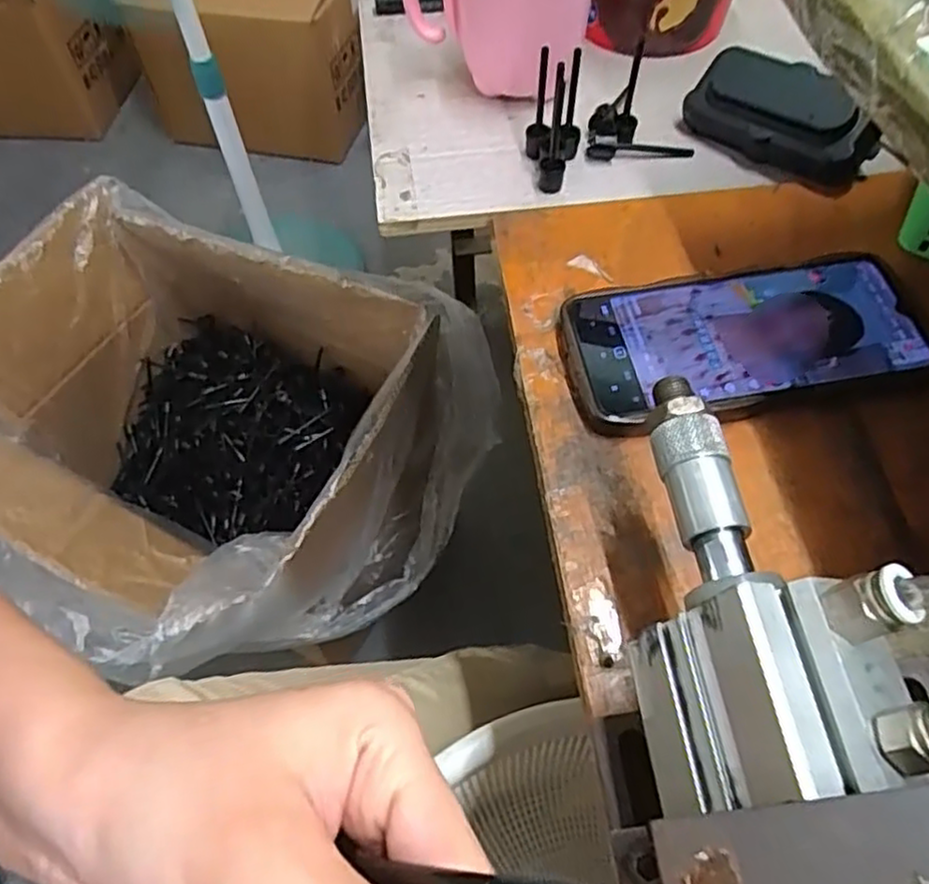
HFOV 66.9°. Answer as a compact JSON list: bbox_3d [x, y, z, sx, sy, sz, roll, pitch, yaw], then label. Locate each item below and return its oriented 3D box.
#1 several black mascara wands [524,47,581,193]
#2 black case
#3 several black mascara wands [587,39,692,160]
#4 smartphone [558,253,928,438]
[{"bbox_3d":[0.050,-0.178,0.391,0.030,0.060,0.040,7,59,5],"label":"several black mascara wands"},{"bbox_3d":[0.178,-0.185,0.398,0.042,0.037,0.106,-38,65,-19],"label":"black case"},{"bbox_3d":[0.104,-0.195,0.400,0.060,0.052,0.036,11,60,8],"label":"several black mascara wands"},{"bbox_3d":[0.130,-0.048,0.335,0.162,0.016,0.079,-8,59,-3],"label":"smartphone"}]

